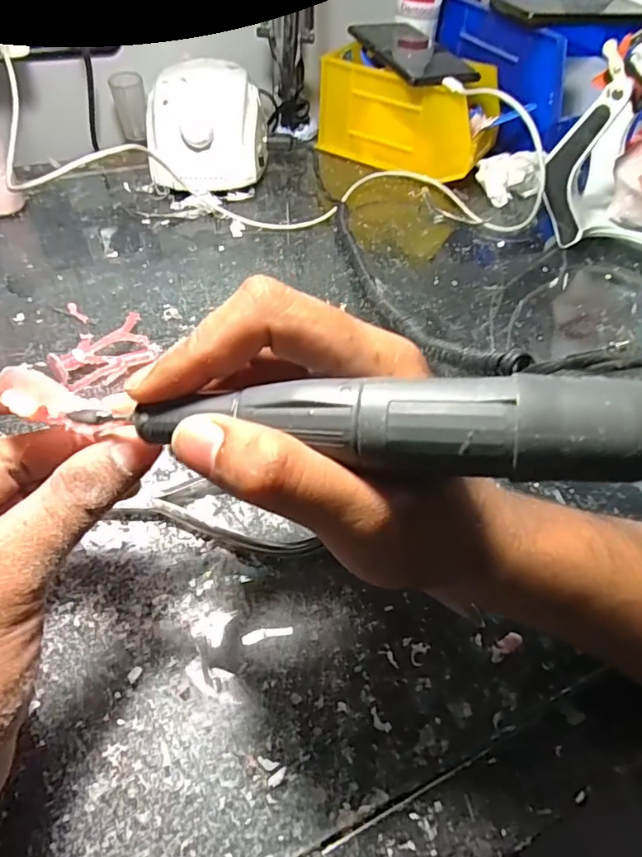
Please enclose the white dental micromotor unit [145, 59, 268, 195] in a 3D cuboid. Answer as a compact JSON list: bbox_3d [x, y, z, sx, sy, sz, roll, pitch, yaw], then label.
[{"bbox_3d":[-0.105,-0.283,0.503,0.107,0.080,0.126,-2,50,-8],"label":"white dental micromotor unit"}]

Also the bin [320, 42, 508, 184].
[{"bbox_3d":[0.095,-0.330,0.556,0.166,0.090,0.106,28,53,18],"label":"bin"}]

